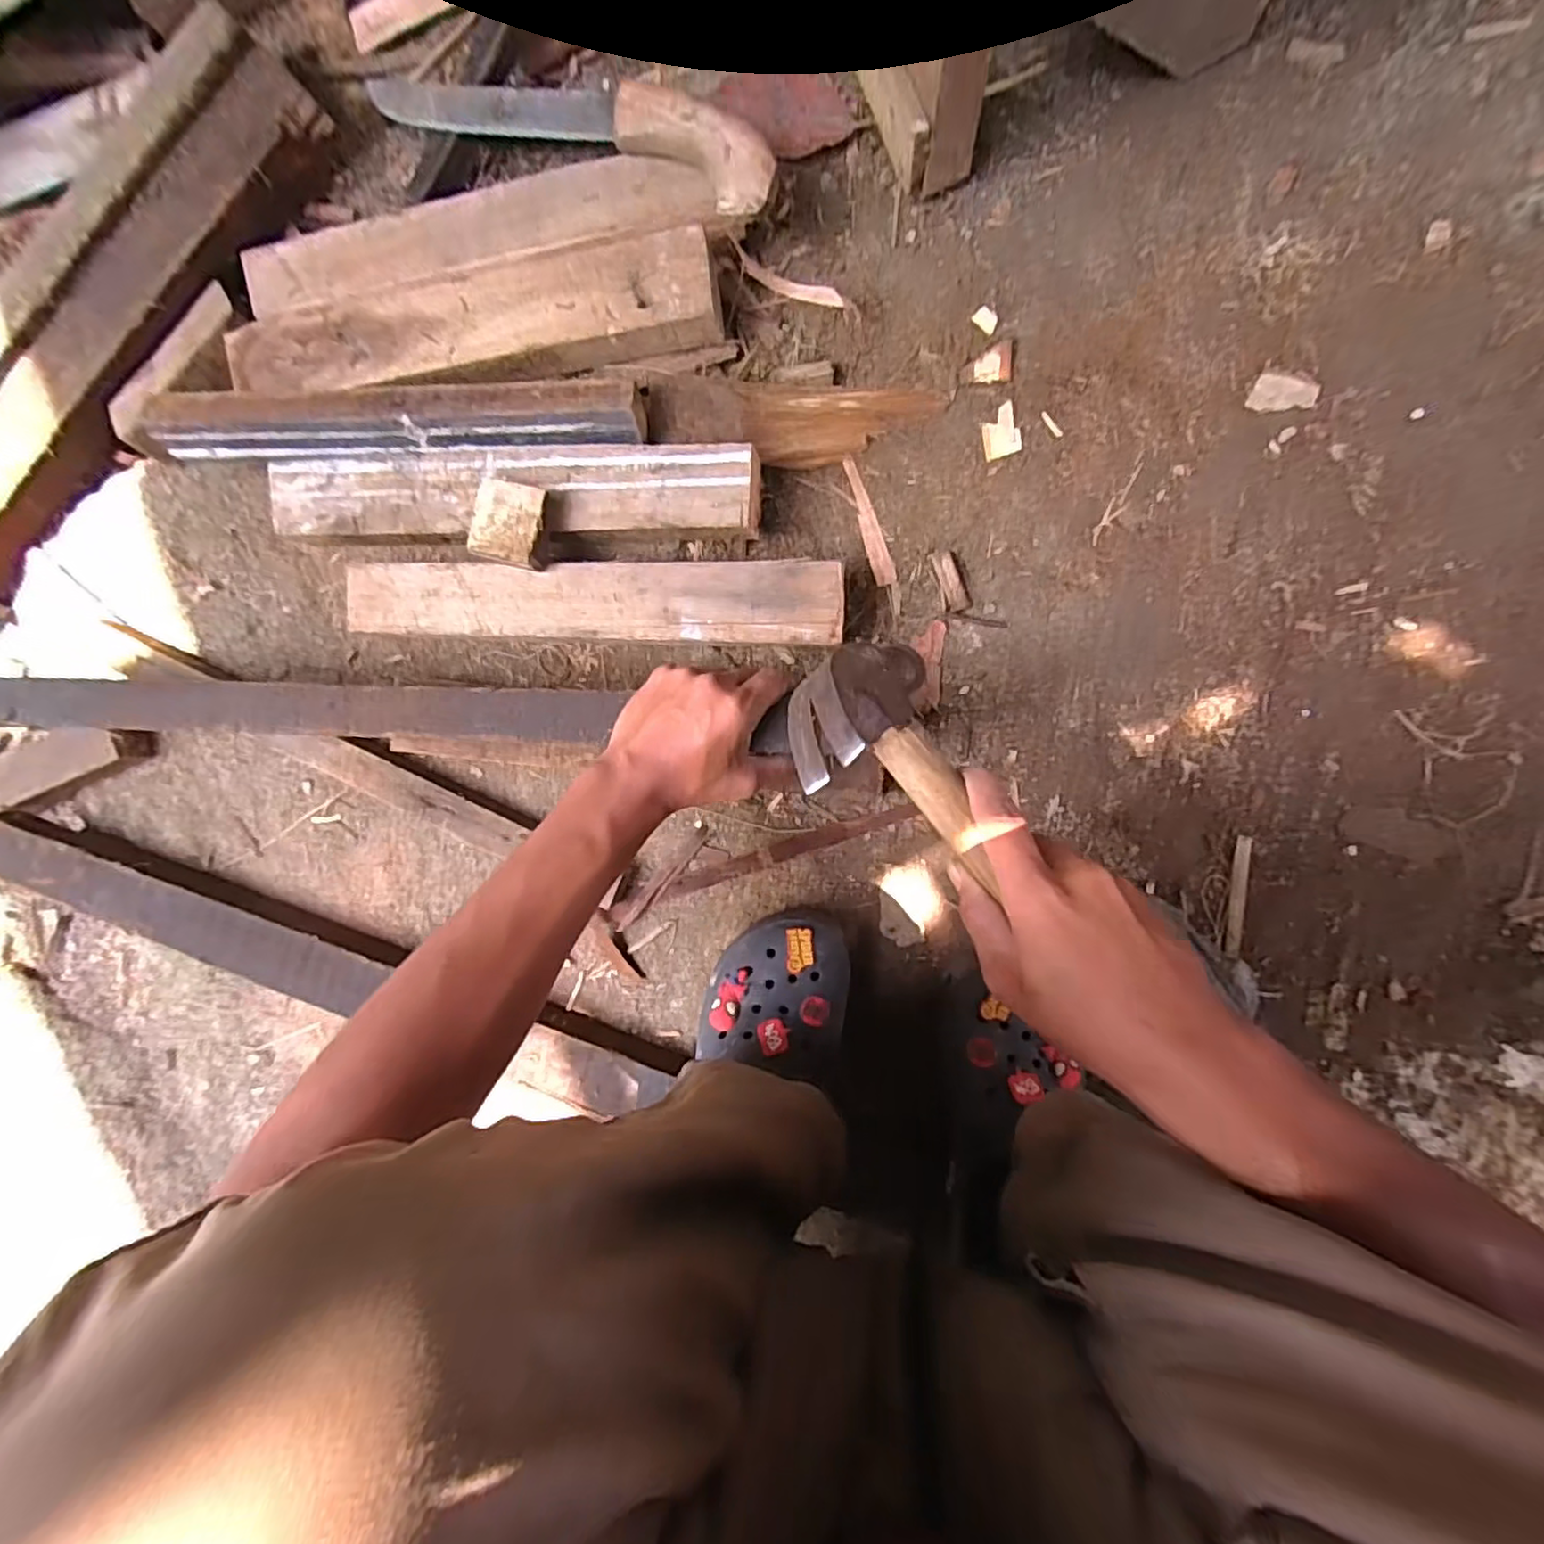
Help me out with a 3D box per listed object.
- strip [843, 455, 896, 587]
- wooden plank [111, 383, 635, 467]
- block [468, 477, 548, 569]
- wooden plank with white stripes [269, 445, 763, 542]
[{"bbox_3d":[0.077,-0.202,0.539,0.016,0.004,0.105,-19,92,8],"label":"strip"},{"bbox_3d":[-0.323,-0.268,0.513,0.445,0.029,0.049,1,94,7],"label":"wooden plank"},{"bbox_3d":[-0.193,-0.184,0.500,0.053,0.026,0.056,13,96,6],"label":"block"},{"bbox_3d":[-0.206,-0.216,0.531,0.397,0.044,0.066,2,94,7],"label":"wooden plank with white stripes"}]

